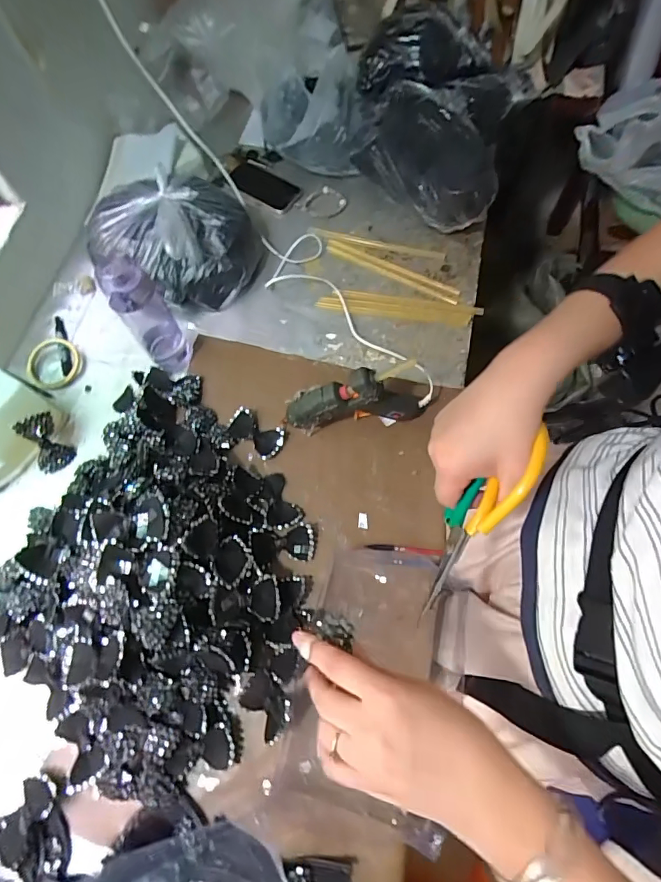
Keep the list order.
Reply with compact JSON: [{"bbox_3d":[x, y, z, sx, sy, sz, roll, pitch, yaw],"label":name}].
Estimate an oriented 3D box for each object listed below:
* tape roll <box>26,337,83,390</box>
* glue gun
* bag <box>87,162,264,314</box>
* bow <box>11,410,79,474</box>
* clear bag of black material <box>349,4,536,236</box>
[{"bbox_3d":[-0.484,-0.135,0.812,0.095,0.027,0.094,-1,68,2],"label":"tape roll"},{"bbox_3d":[0.037,-0.058,0.683,0.210,0.139,0.047,-3,68,1],"label":"glue gun"},{"bbox_3d":[-0.275,-0.354,0.816,0.282,0.132,0.226,-26,69,-8],"label":"bag"},{"bbox_3d":[-0.449,0.001,0.729,0.052,0.094,0.034,-21,27,-6],"label":"bow"},{"bbox_3d":[0.183,-0.584,0.867,0.302,0.199,0.354,14,69,8],"label":"clear bag of black material"}]

